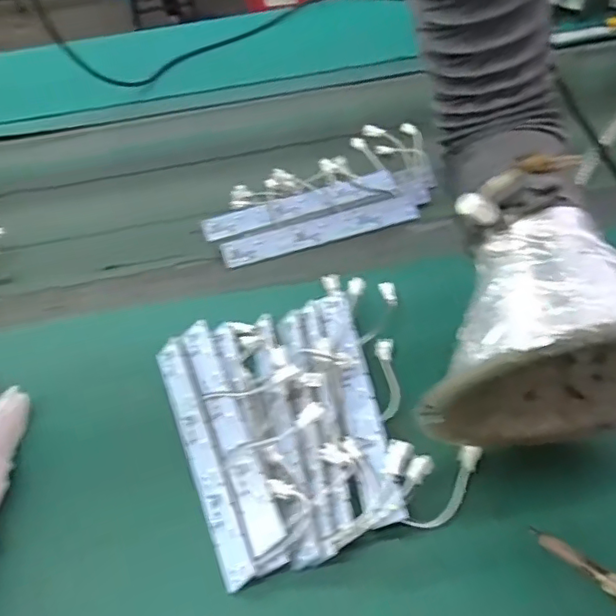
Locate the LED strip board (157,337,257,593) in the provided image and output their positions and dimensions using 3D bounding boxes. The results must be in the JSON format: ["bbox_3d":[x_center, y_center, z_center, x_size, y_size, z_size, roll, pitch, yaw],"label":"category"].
[{"bbox_3d":[-0.076,0.097,0.399,0.026,0.005,0.195,-42,48,12],"label":"LED strip board"}]

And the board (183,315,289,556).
[{"bbox_3d":[-0.057,0.079,0.402,0.023,0.009,0.190,-19,46,-12],"label":"board"}]

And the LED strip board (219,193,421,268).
[{"bbox_3d":[0.012,-0.077,0.557,0.193,0.007,0.030,-15,77,-5],"label":"LED strip board"}]

